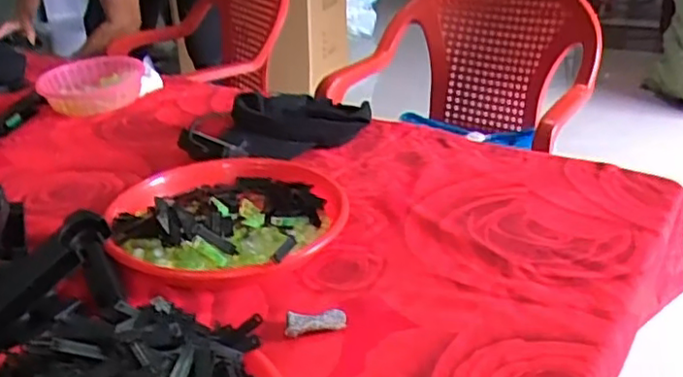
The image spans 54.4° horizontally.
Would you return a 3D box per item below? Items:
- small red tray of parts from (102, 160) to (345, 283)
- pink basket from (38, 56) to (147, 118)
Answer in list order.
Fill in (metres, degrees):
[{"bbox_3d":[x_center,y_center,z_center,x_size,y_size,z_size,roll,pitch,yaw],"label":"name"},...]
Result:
[{"bbox_3d":[-0.117,0.025,0.690,0.243,0.049,0.229,-5,28,-5],"label":"small red tray of parts"},{"bbox_3d":[-0.389,-0.156,1.017,0.144,0.057,0.113,-2,28,1],"label":"pink basket"}]

